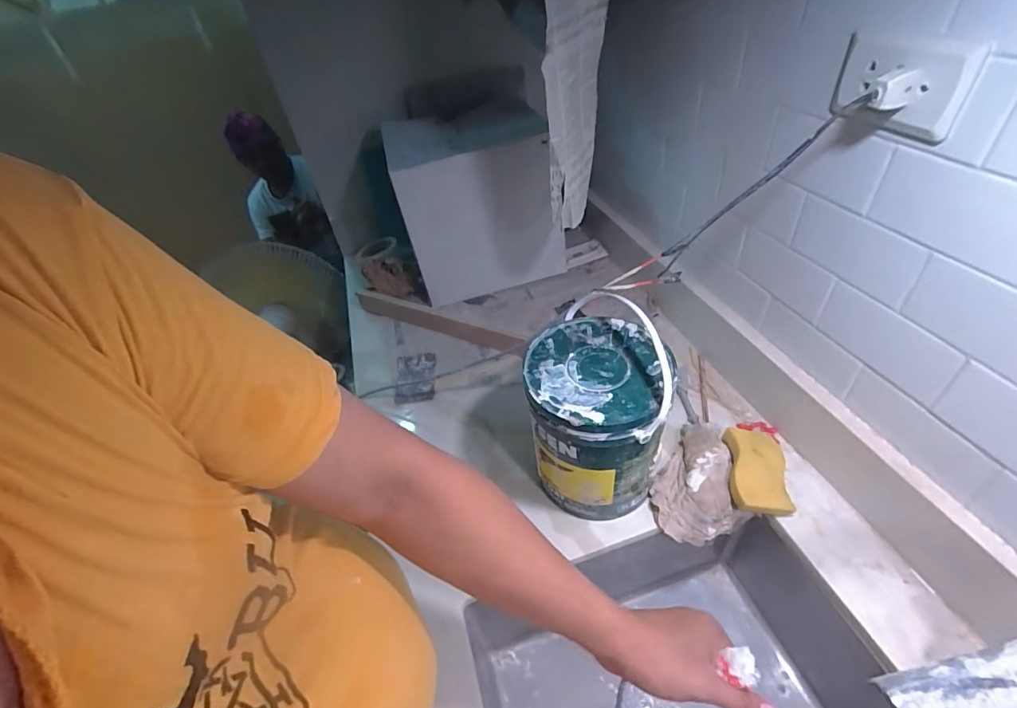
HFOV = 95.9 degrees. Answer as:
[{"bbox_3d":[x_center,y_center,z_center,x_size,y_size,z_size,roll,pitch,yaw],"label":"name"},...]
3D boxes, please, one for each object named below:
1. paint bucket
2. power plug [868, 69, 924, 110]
[{"bbox_3d":[0.114,0.084,0.603,0.164,0.210,0.186,0,44,11],"label":"paint bucket"},{"bbox_3d":[0.331,-0.225,0.394,0.033,0.029,0.022,-28,46,-18],"label":"power plug"}]

